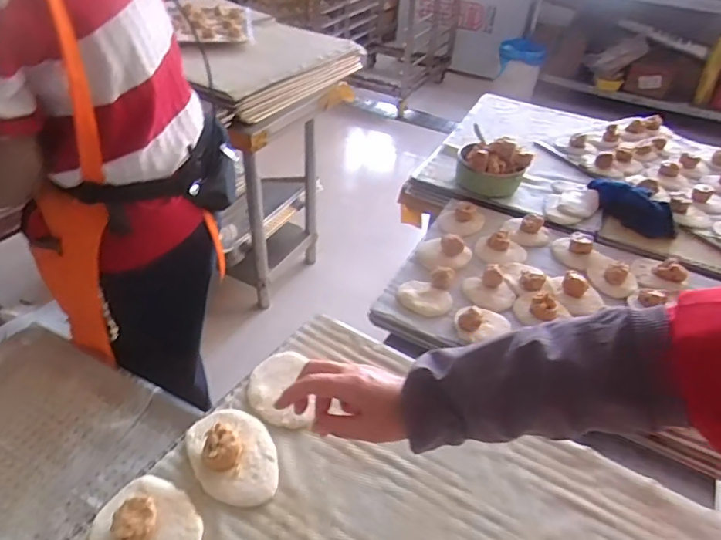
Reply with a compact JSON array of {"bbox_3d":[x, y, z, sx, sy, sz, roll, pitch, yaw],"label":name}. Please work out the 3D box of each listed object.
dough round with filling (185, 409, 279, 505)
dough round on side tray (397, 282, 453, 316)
[{"bbox_3d":[-0.132,0.185,0.542,0.080,0.030,0.110,-16,43,-23],"label":"dough round with filling"},{"bbox_3d":[0.105,0.045,0.868,0.090,0.013,0.067,19,42,18],"label":"dough round on side tray"}]

